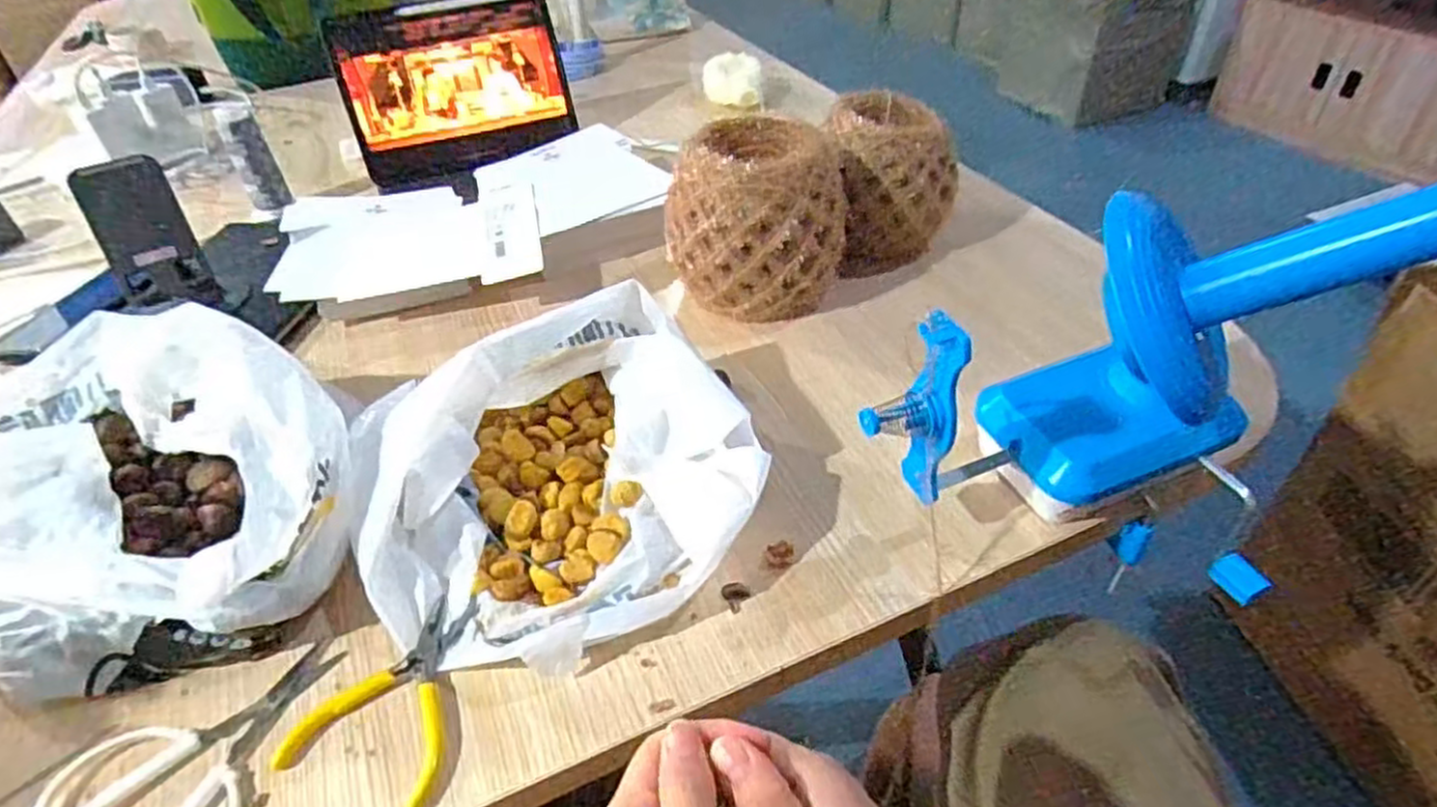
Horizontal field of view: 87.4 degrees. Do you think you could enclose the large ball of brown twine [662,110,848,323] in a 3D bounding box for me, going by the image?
[{"bbox_3d":[0.030,-0.156,0.652,0.147,0.143,0.127,-4,42,-1],"label":"large ball of brown twine"}]

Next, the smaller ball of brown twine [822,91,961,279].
[{"bbox_3d":[0.160,-0.211,0.714,0.116,0.120,0.129,-3,42,0],"label":"smaller ball of brown twine"}]

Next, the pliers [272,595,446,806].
[{"bbox_3d":[-0.175,0.158,0.414,0.092,0.009,0.103,11,44,15],"label":"pliers"}]

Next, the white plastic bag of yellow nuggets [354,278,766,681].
[{"bbox_3d":[-0.101,0.047,0.472,0.239,0.093,0.211,-21,45,-19],"label":"white plastic bag of yellow nuggets"}]

